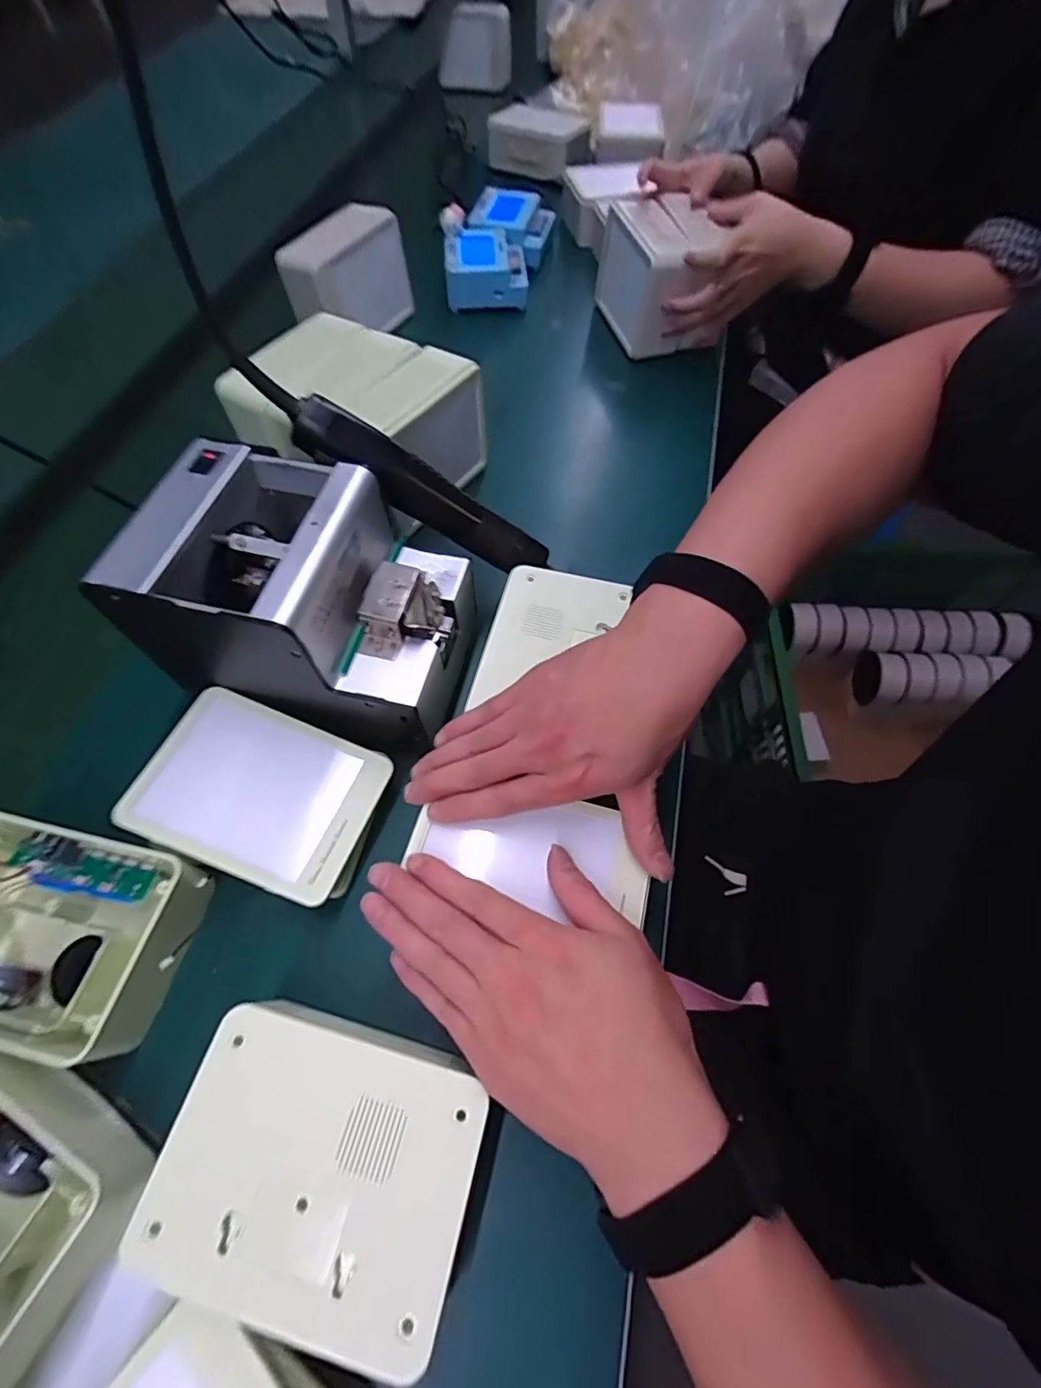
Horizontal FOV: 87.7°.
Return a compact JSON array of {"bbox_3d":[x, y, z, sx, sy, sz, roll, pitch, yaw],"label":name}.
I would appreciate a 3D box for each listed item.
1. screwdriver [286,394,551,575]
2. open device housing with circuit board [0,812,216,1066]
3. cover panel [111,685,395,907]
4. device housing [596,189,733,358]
[{"bbox_3d":[-0.067,-0.144,0.396,0.191,0.031,0.029,27,59,-24],"label":"screwdriver"},{"bbox_3d":[-0.274,0.140,0.320,0.157,0.049,0.108,11,62,7],"label":"open device housing with circuit board"},{"bbox_3d":[-0.165,0.061,0.345,0.137,0.005,0.101,23,63,0],"label":"cover panel"},{"bbox_3d":[0.156,-0.478,0.622,0.088,0.102,0.147,-15,62,-7],"label":"device housing"}]

